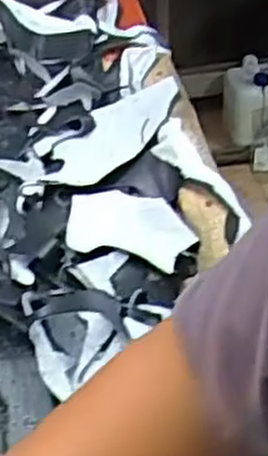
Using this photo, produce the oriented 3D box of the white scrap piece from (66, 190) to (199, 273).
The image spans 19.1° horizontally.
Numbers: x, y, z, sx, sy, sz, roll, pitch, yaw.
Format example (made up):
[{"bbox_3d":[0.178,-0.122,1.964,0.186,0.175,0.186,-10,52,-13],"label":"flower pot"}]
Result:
[{"bbox_3d":[-0.005,-0.004,0.711,0.122,0.017,0.101,10,40,12],"label":"white scrap piece"}]

